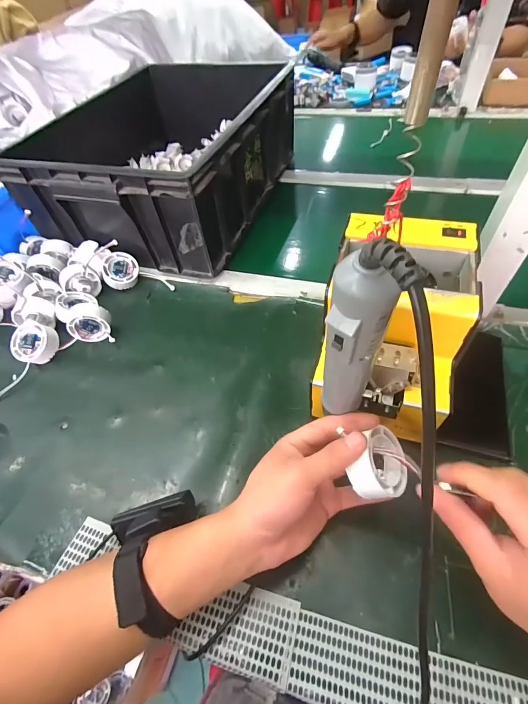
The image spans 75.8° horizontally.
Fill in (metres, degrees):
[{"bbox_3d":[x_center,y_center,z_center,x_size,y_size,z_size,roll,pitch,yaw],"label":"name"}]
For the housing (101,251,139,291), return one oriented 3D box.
[{"bbox_3d":[-0.234,-0.132,0.552,0.055,0.021,0.057,26,71,-13],"label":"housing"}]

